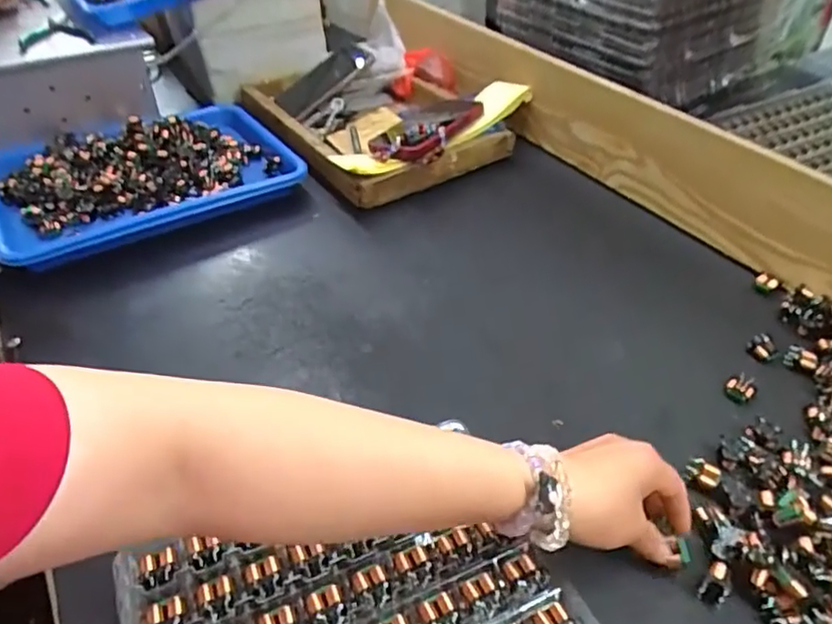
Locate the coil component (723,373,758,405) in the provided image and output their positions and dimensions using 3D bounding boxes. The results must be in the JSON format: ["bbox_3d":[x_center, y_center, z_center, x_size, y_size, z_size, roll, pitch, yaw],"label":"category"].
[{"bbox_3d":[0.265,0.063,0.489,0.023,0.018,0.015,31,50,30],"label":"coil component"}]

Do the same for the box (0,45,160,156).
[{"bbox_3d":[-0.441,-0.256,0.732,0.225,0.096,0.058,-17,44,-18],"label":"box"}]

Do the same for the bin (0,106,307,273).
[{"bbox_3d":[-0.325,-0.165,0.710,0.335,0.054,0.242,-28,48,-27],"label":"bin"}]

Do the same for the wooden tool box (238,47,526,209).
[{"bbox_3d":[-0.056,-0.288,0.843,0.294,0.065,0.367,-25,47,-25],"label":"wooden tool box"}]

